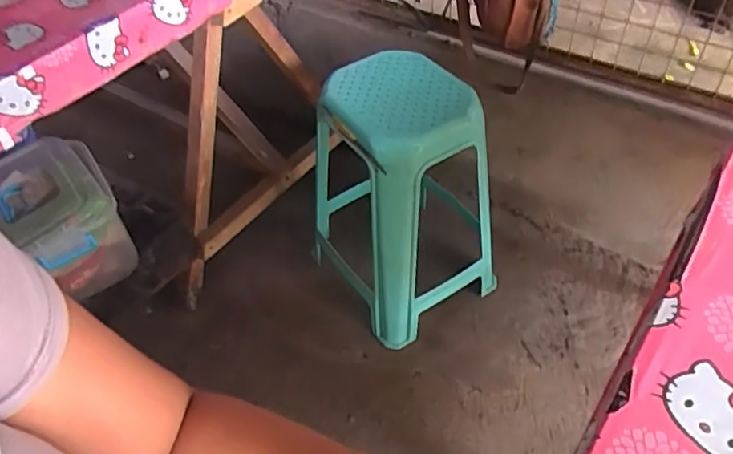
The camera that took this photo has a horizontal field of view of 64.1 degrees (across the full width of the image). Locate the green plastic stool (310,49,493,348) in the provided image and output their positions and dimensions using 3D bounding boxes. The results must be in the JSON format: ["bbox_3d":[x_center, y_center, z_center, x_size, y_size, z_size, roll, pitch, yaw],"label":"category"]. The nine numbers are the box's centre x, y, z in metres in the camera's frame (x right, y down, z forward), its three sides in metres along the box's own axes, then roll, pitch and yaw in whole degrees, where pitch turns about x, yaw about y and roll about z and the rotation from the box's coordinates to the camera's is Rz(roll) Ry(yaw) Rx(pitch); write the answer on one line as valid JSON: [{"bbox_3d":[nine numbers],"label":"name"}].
[{"bbox_3d":[0.075,-0.098,1.438,0.360,0.599,0.466,-27,51,-18],"label":"green plastic stool"}]

